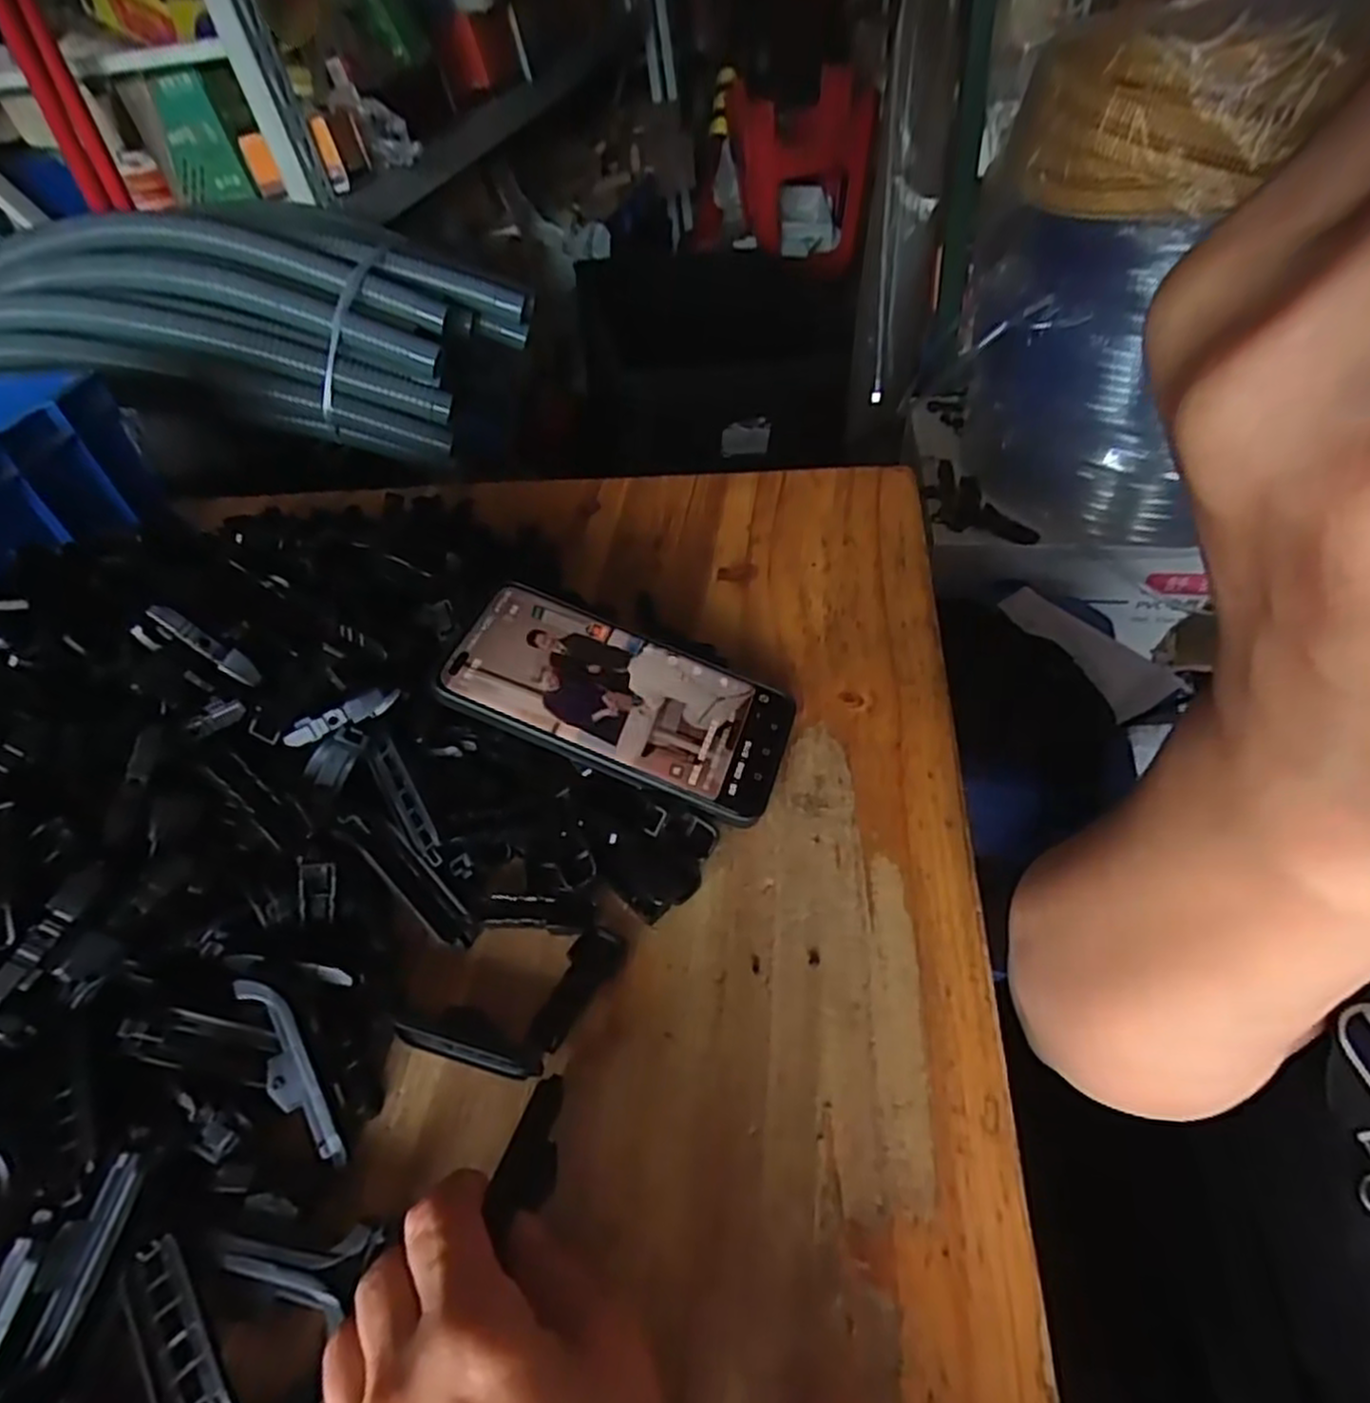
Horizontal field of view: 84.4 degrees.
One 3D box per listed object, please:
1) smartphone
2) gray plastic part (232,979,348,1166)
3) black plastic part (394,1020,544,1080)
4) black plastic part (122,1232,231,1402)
[{"bbox_3d":[-0.030,-0.003,0.365,0.159,0.009,0.080,23,53,0],"label":"smartphone"},{"bbox_3d":[-0.142,0.133,0.272,0.015,0.006,0.072,-28,80,-18],"label":"gray plastic part"},{"bbox_3d":[-0.083,0.133,0.288,0.059,0.017,0.007,7,49,13],"label":"black plastic part"},{"bbox_3d":[-0.153,0.196,0.227,0.018,0.007,0.065,-35,51,-22],"label":"black plastic part"}]

